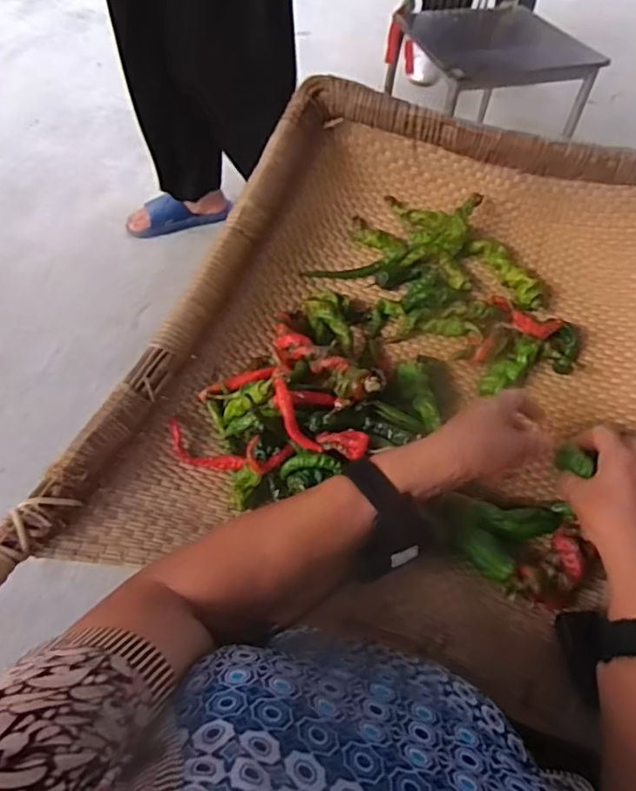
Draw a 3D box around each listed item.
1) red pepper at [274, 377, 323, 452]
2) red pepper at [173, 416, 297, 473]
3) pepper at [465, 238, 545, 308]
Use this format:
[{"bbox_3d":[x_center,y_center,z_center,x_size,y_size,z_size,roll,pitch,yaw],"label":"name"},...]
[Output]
[{"bbox_3d":[-0.023,0.021,0.542,0.021,0.009,0.077,-28,96,-21],"label":"red pepper"},{"bbox_3d":[-0.088,0.056,0.565,0.124,0.022,0.036,13,53,7],"label":"red pepper"},{"bbox_3d":[0.225,-0.147,0.691,0.029,0.025,0.114,-25,58,-19],"label":"pepper"}]

